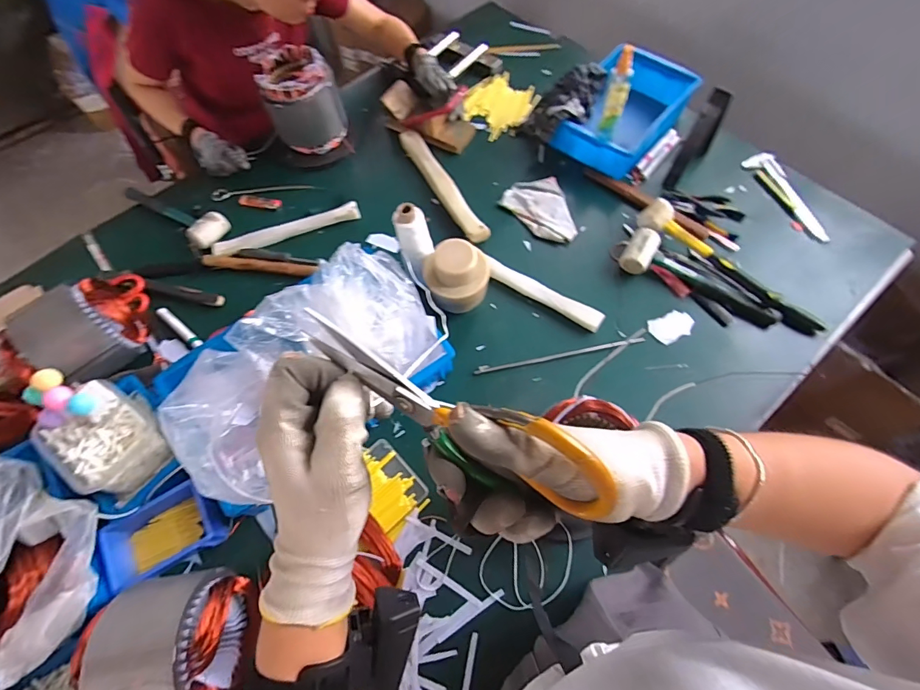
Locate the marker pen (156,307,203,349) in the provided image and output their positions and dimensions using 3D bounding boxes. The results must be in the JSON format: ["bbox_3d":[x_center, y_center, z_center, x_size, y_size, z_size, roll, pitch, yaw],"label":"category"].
[{"bbox_3d":[-0.529,-0.033,0.821,0.129,0.012,0.021,36,71,17],"label":"marker pen"}]

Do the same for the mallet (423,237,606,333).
[{"bbox_3d":[0.099,-0.098,0.773,0.316,0.091,0.093,11,64,-17],"label":"mallet"}]

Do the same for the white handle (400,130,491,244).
[{"bbox_3d":[-0.040,-0.348,0.939,0.047,0.034,0.347,-26,67,-10],"label":"white handle"}]

